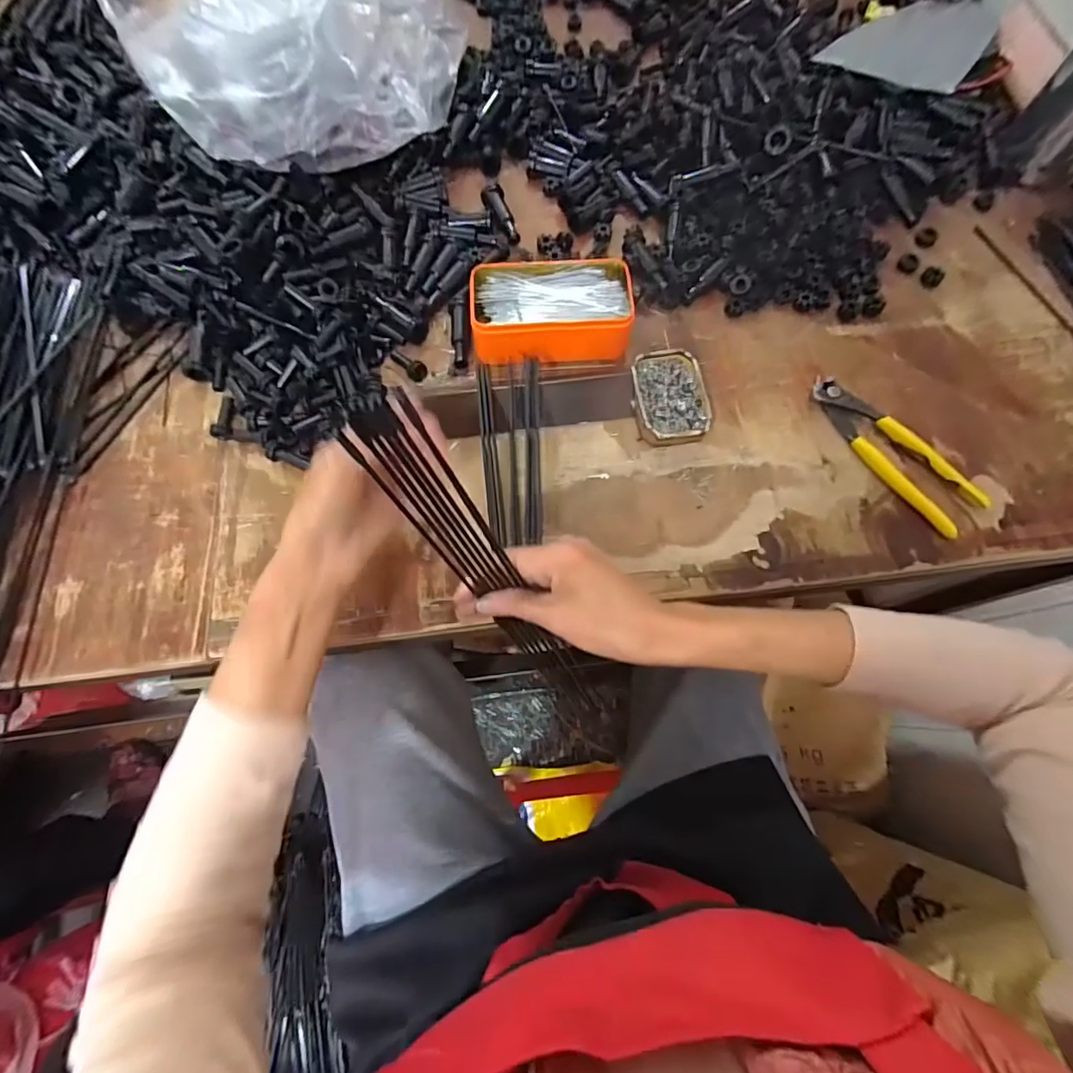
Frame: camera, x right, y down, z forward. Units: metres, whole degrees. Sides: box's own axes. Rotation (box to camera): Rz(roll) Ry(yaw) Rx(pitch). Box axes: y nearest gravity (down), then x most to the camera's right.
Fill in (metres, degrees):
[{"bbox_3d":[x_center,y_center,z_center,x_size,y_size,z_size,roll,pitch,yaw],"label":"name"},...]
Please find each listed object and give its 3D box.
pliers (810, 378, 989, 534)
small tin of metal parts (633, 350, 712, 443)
[{"bbox_3d":[0.310,-0.077,0.444,0.050,0.019,0.167,-36,75,-13],"label":"pliers"},{"bbox_3d":[0.119,-0.124,0.456,0.061,0.019,0.089,-5,71,-3],"label":"small tin of metal parts"}]

